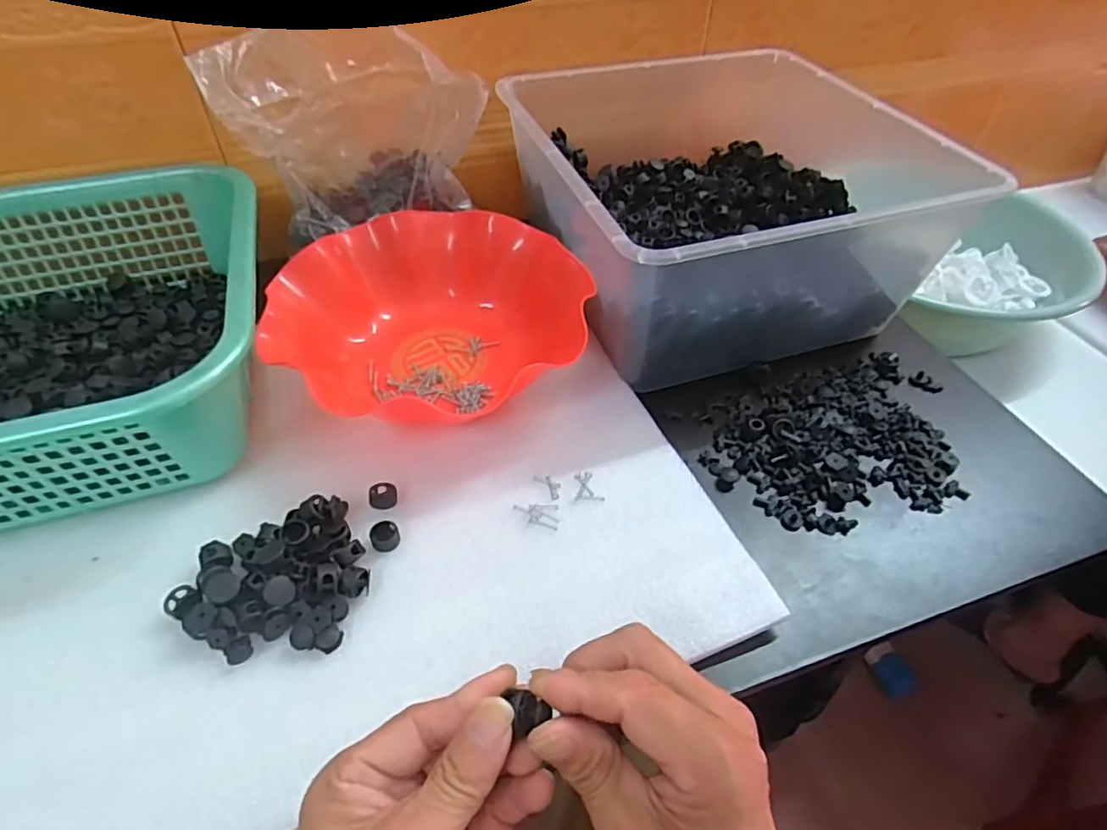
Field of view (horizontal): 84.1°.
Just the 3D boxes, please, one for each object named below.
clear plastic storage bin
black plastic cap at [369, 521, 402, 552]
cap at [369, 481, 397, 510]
[{"bbox_3d":[0.128,-0.191,0.531,0.291,0.138,0.325,-13,51,-14],"label":"clear plastic storage bin"},{"bbox_3d":[-0.102,0.073,0.371,0.017,0.008,0.017,1,49,-2],"label":"black plastic cap"},{"bbox_3d":[-0.107,0.051,0.387,0.017,0.015,0.013,-11,50,-12],"label":"cap"}]

